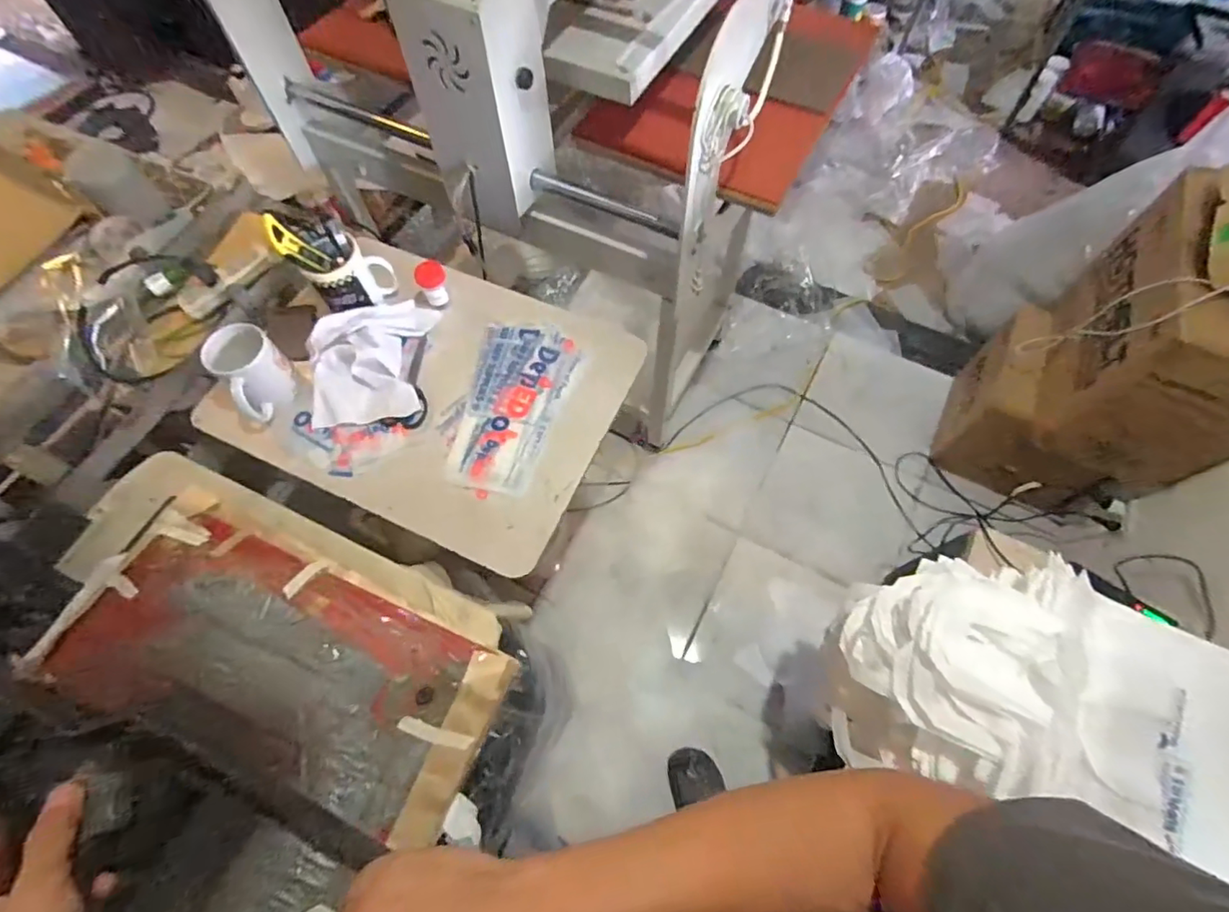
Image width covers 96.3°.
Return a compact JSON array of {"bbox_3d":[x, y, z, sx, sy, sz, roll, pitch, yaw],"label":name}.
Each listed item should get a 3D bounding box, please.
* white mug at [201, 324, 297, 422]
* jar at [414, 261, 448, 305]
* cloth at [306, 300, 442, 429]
[{"bbox_3d":[-0.488,-0.113,0.749,0.081,0.108,0.078,0,64,0],"label":"white mug"},{"bbox_3d":[-0.274,-0.261,0.835,0.042,0.061,0.039,0,64,0],"label":"jar"},{"bbox_3d":[-0.353,-0.150,0.804,0.176,0.046,0.205,-9,64,-4],"label":"cloth"}]

